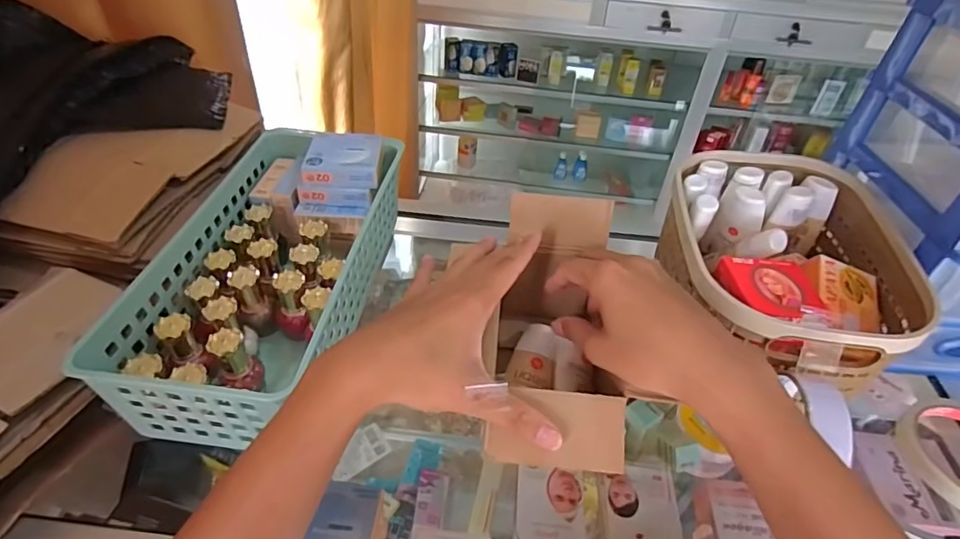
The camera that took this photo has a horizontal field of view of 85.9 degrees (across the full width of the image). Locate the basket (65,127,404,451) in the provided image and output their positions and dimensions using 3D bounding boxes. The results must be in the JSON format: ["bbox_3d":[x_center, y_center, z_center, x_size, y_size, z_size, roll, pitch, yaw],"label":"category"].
[{"bbox_3d":[-0.160,-0.005,0.417,0.134,0.095,0.280,7,42,3],"label":"basket"}]

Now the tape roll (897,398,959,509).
[{"bbox_3d":[0.364,0.136,0.379,0.093,0.030,0.093,-24,49,-29],"label":"tape roll"}]

